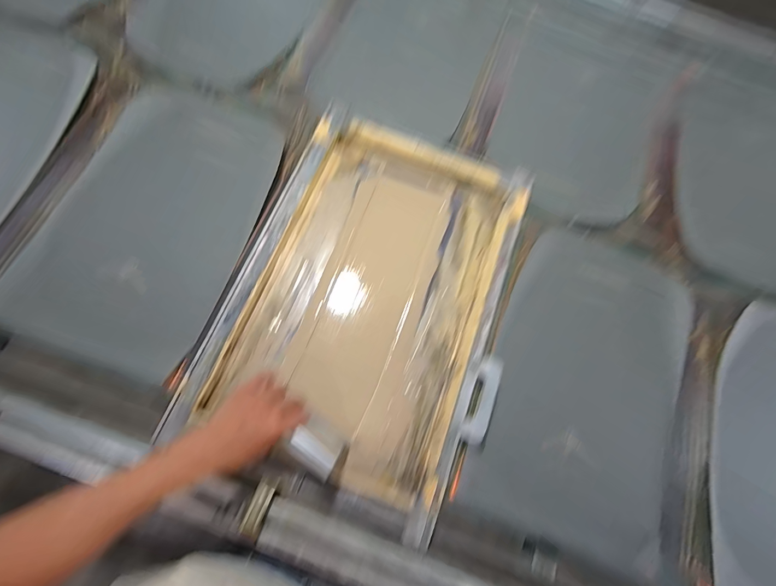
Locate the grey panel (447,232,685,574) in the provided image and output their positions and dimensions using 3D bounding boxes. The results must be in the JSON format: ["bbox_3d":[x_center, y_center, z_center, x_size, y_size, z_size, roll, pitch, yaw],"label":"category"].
[{"bbox_3d":[0.338,0.160,0.611,0.313,0.102,0.498,21,74,4],"label":"grey panel"}]

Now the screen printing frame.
[{"bbox_3d":[-0.023,-0.004,0.603,0.439,0.060,0.623,19,74,4],"label":"screen printing frame"}]

